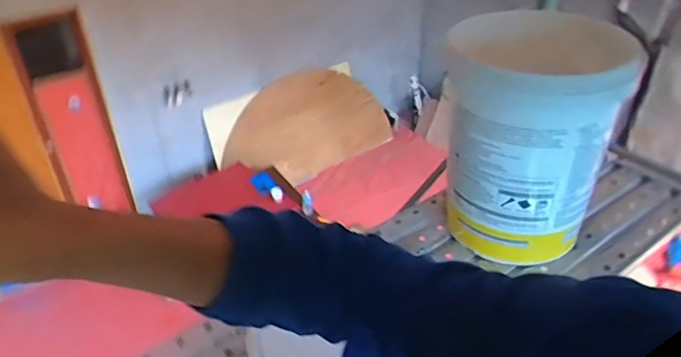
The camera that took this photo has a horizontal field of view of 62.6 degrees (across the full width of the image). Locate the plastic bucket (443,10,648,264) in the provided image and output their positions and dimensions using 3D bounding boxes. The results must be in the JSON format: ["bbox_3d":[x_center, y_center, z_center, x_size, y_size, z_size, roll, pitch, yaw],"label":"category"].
[{"bbox_3d":[0.328,-0.065,1.000,0.258,0.384,0.258,-1,36,1],"label":"plastic bucket"}]

